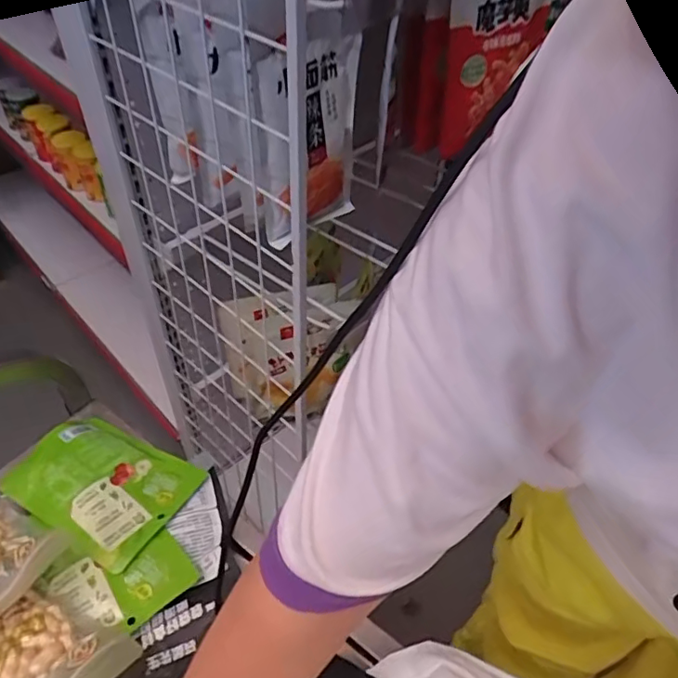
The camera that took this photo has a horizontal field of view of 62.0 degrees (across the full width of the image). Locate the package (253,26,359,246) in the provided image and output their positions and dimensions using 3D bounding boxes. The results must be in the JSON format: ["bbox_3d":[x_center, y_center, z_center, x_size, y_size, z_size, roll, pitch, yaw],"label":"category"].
[{"bbox_3d":[-0.025,-0.187,0.544,0.025,0.178,0.124,36,54,28],"label":"package"}]

